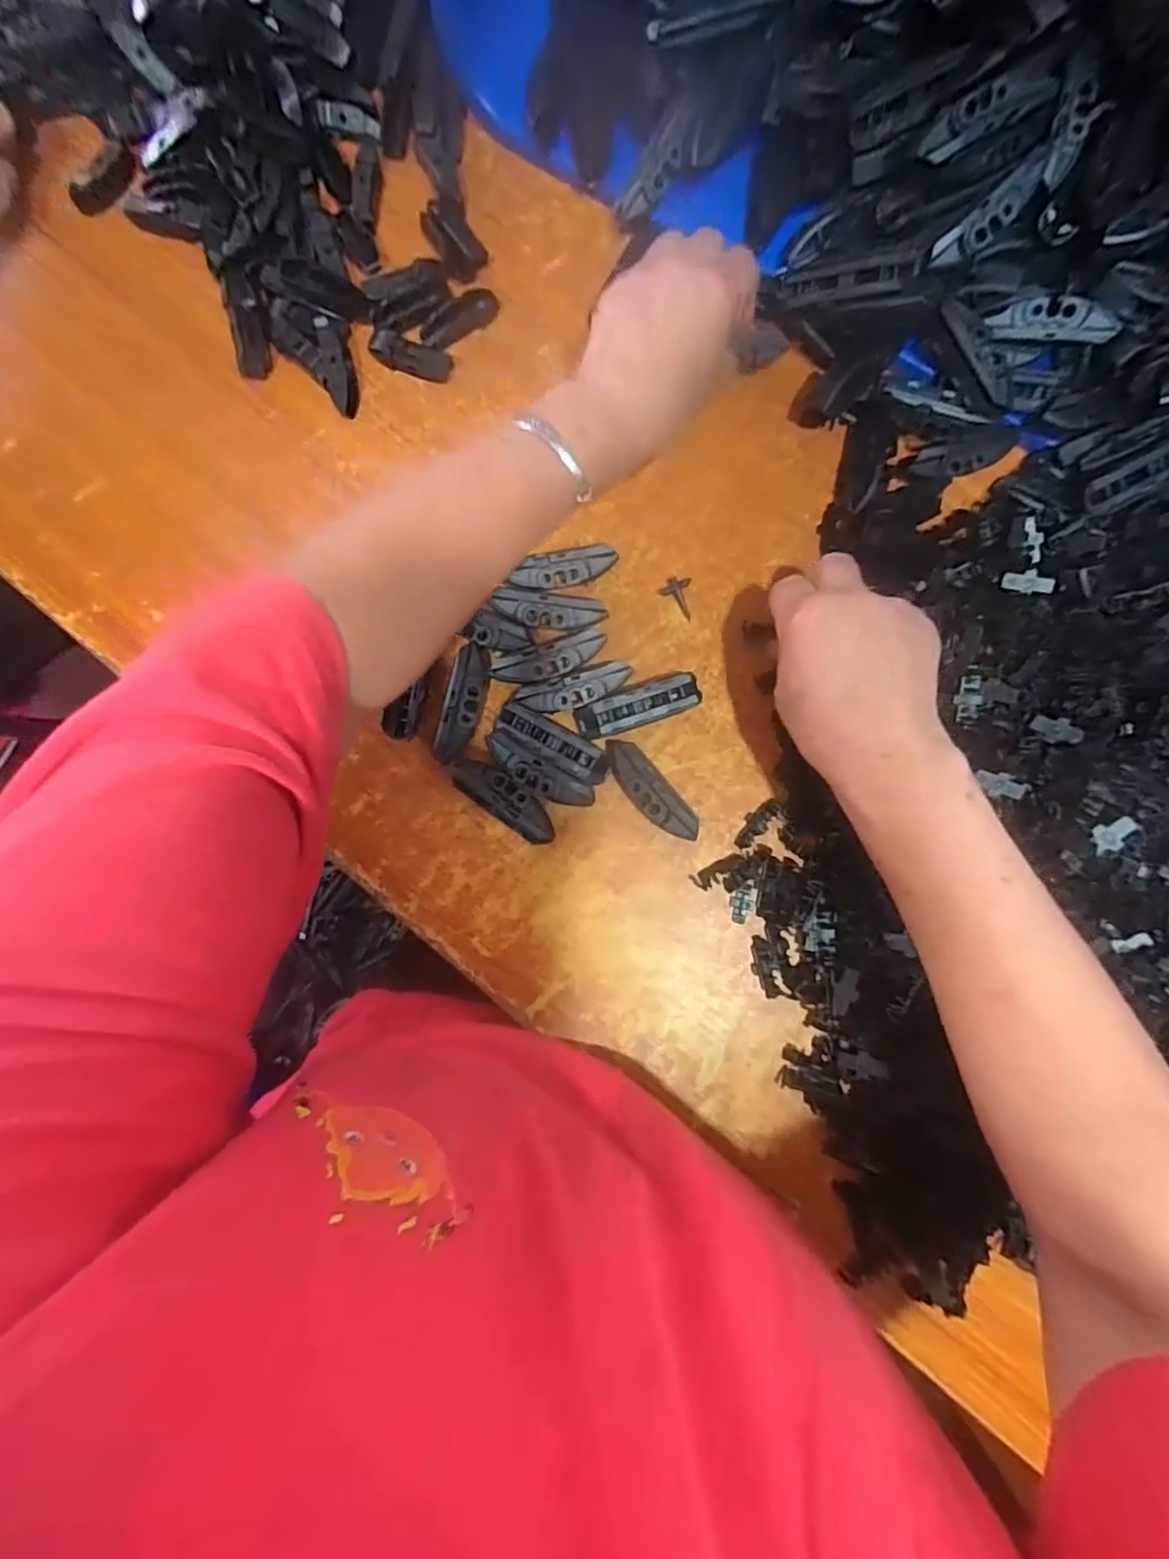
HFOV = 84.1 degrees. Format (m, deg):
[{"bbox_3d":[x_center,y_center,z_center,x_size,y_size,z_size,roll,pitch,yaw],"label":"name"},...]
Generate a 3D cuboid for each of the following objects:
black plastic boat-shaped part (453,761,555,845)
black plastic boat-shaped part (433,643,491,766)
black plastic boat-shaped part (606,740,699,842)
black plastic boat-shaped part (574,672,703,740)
[{"bbox_3d":[-0.044,0.012,0.376,0.065,0.025,0.023,36,86,3],"label":"black plastic boat-shaped part"},{"bbox_3d":[-0.071,-0.044,0.381,0.019,0.020,0.071,15,85,1],"label":"black plastic boat-shaped part"},{"bbox_3d":[0.038,0.007,0.378,0.023,0.022,0.071,-45,87,-4],"label":"black plastic boat-shaped part"},{"bbox_3d":[0.032,-0.043,0.387,0.073,0.019,0.021,-19,85,-2],"label":"black plastic boat-shaped part"}]

